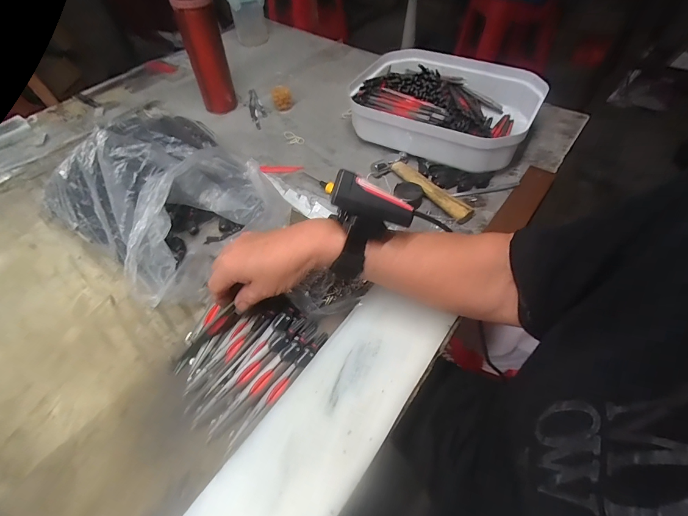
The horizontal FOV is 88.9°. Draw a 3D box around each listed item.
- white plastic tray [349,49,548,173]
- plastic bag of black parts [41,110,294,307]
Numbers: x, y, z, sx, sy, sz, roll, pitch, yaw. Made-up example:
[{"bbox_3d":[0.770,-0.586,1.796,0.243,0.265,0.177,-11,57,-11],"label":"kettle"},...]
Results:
[{"bbox_3d":[0.153,-0.242,0.565,0.271,0.075,0.217,25,56,20],"label":"white plastic tray"},{"bbox_3d":[-0.215,-0.079,0.427,0.241,0.106,0.192,35,60,26],"label":"plastic bag of black parts"}]

